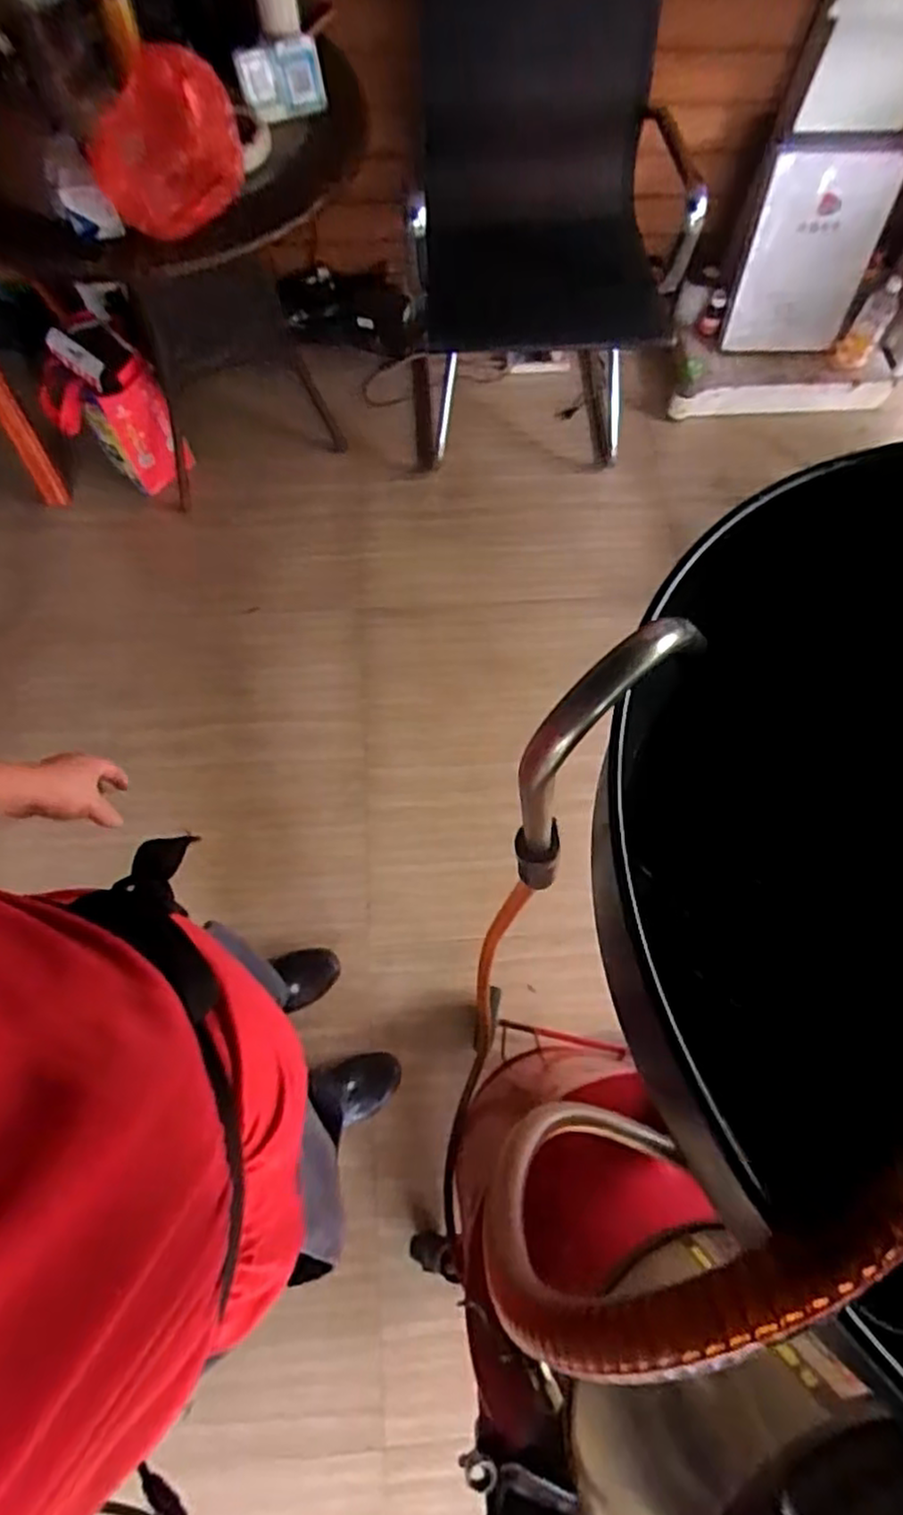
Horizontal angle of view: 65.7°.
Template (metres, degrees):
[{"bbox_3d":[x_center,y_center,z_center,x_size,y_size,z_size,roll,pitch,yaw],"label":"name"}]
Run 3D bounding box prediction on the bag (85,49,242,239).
[{"bbox_3d":[-0.391,-0.853,0.965,0.176,0.155,0.210,2,71,1],"label":"bag"}]

